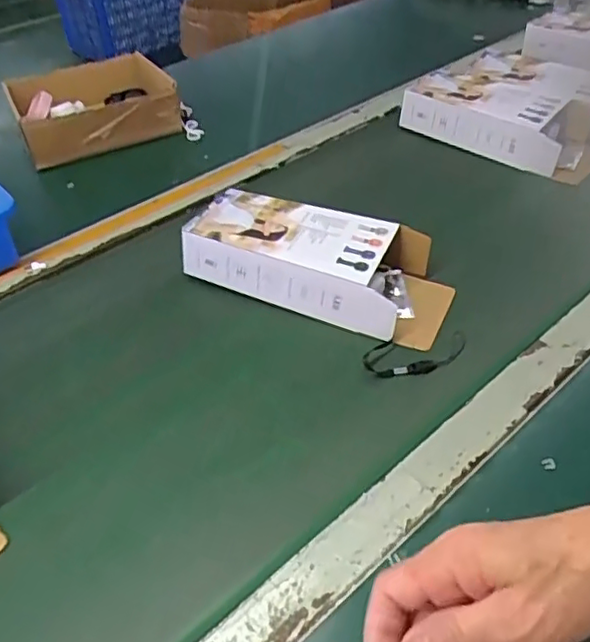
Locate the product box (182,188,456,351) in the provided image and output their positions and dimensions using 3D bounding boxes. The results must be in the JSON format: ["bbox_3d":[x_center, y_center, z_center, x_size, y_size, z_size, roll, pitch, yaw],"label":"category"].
[{"bbox_3d":[0.028,-0.060,0.602,0.265,0.063,0.111,16,46,21],"label":"product box"}]

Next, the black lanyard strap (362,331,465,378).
[{"bbox_3d":[0.105,0.029,0.537,0.092,0.013,0.037,-4,45,-3],"label":"black lanyard strap"}]

